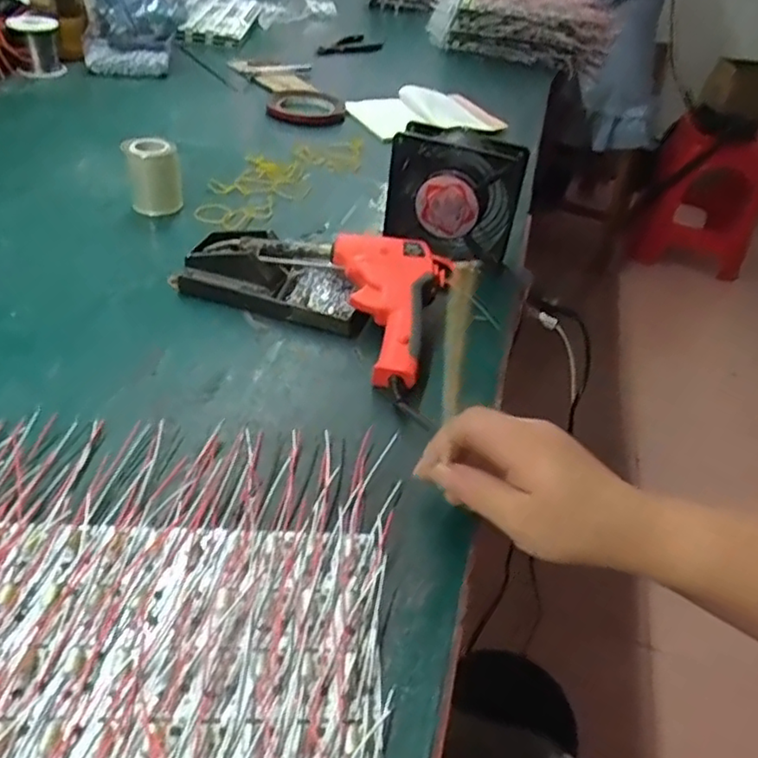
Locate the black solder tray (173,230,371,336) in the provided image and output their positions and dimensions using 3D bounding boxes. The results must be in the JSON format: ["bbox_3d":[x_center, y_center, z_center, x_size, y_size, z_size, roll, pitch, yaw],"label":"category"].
[{"bbox_3d":[-0.089,-0.087,0.567,0.167,0.042,0.065,16,41,10],"label":"black solder tray"}]

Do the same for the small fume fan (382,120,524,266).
[{"bbox_3d":[0.070,-0.175,0.627,0.122,0.110,0.048,18,41,11],"label":"small fume fan"}]

